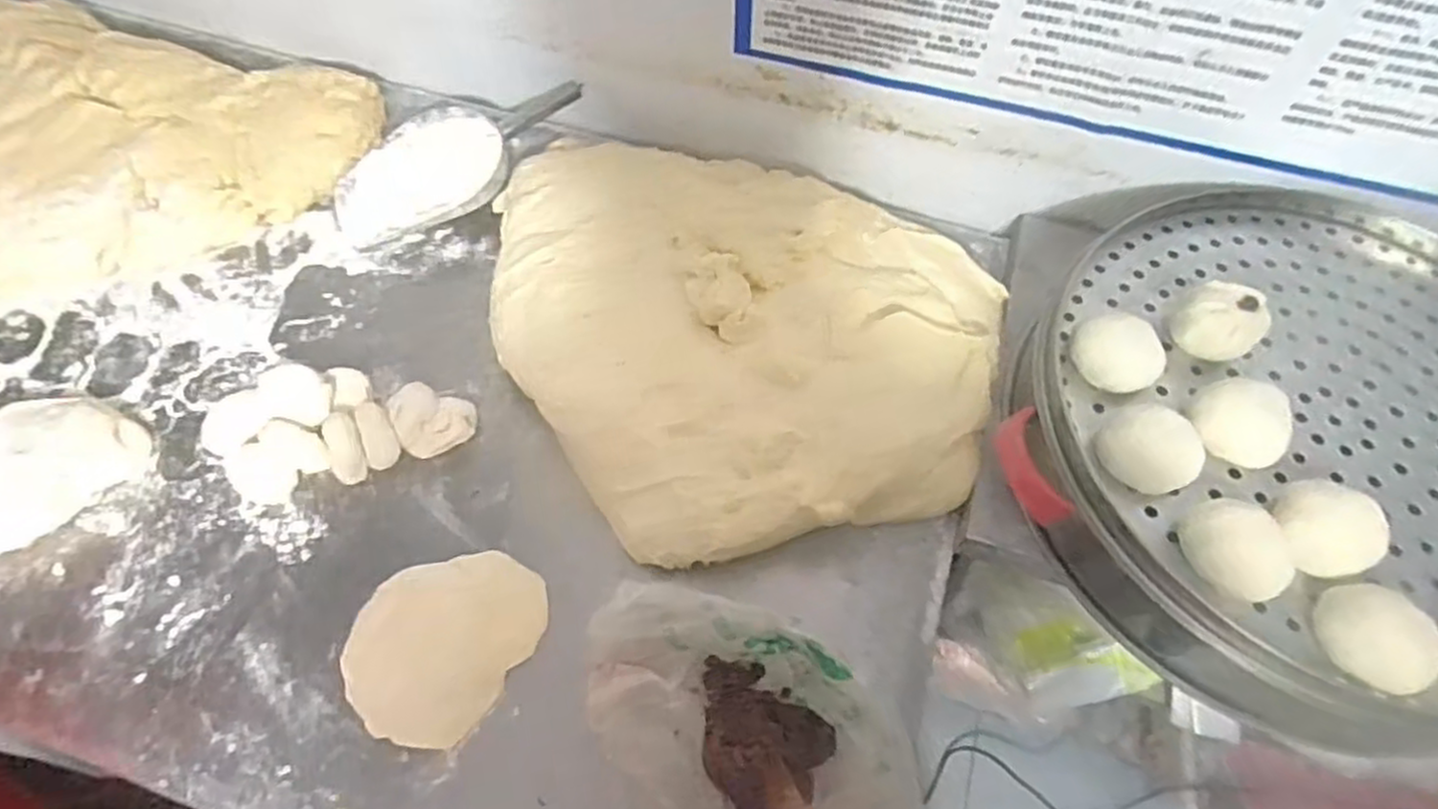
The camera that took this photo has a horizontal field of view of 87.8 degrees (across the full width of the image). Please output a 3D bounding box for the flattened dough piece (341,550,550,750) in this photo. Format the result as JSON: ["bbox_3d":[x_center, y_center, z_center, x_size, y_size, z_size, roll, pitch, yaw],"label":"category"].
[{"bbox_3d":[-0.230,0.194,0.626,0.135,0.014,0.161,33,66,17],"label":"flattened dough piece"}]

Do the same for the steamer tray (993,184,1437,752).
[{"bbox_3d":[0.509,0.023,0.634,0.492,0.098,0.464,-36,67,-19],"label":"steamer tray"}]

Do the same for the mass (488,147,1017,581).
[{"bbox_3d":[0.026,-0.108,0.726,0.474,0.084,0.477,-13,62,-7],"label":"mass"}]

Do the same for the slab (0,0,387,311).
[{"bbox_3d":[-0.741,-0.285,0.848,0.587,0.088,0.435,16,62,8],"label":"slab"}]

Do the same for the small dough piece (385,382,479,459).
[{"bbox_3d":[-0.274,0.011,0.716,0.069,0.035,0.065,0,61,0],"label":"small dough piece"}]

